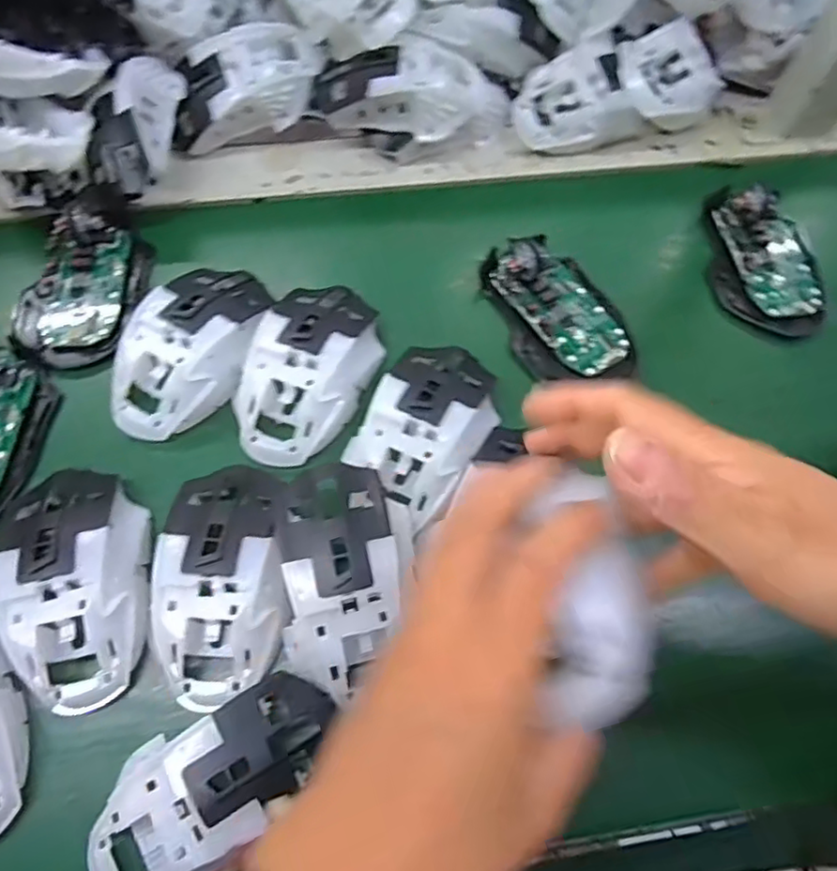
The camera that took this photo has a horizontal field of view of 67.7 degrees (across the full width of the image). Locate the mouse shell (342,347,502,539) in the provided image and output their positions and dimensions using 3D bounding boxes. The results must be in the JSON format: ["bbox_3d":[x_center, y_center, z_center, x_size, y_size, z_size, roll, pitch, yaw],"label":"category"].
[{"bbox_3d":[0.006,-0.007,0.335,0.061,0.025,0.101,27,68,8],"label":"mouse shell"}]

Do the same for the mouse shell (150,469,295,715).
[{"bbox_3d":[-0.093,0.068,0.299,0.059,0.026,0.110,-5,67,-5],"label":"mouse shell"}]

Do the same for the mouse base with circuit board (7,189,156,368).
[{"bbox_3d":[-0.205,-0.094,0.377,0.065,0.030,0.108,2,66,-2],"label":"mouse base with circuit board"}]

